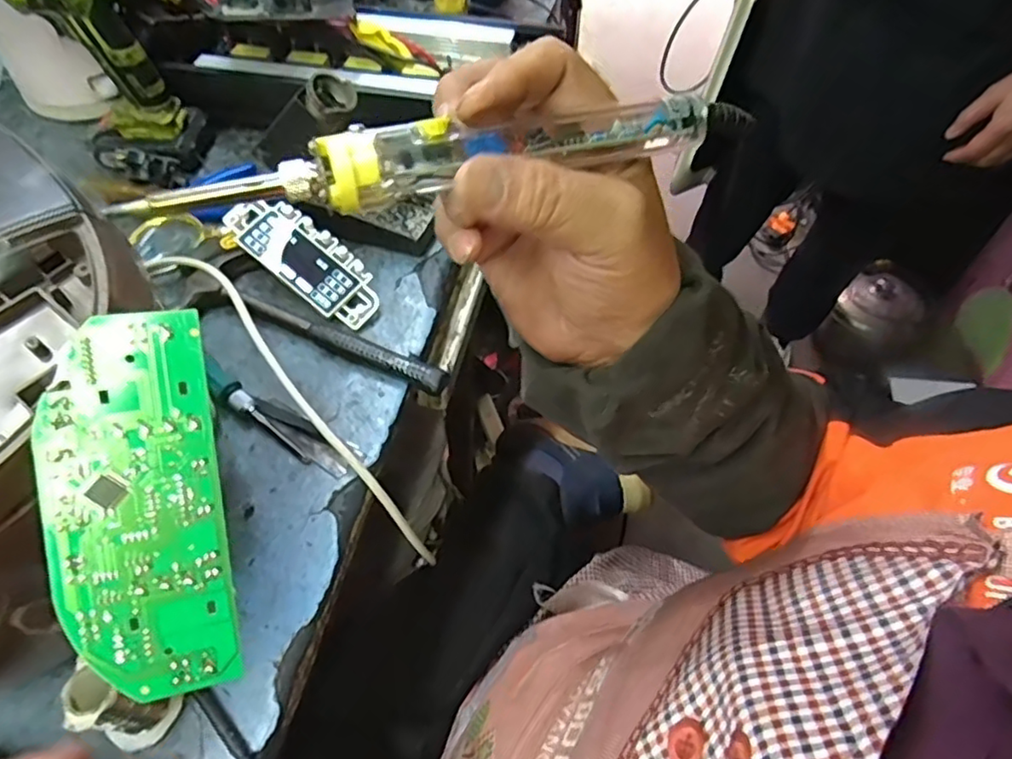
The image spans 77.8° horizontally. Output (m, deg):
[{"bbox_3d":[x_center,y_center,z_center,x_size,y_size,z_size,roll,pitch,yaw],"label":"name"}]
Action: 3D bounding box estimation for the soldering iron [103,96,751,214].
[{"bbox_3d":[-0.013,-0.081,0.221,0.221,0.021,0.018,-14,56,-15],"label":"soldering iron"}]

